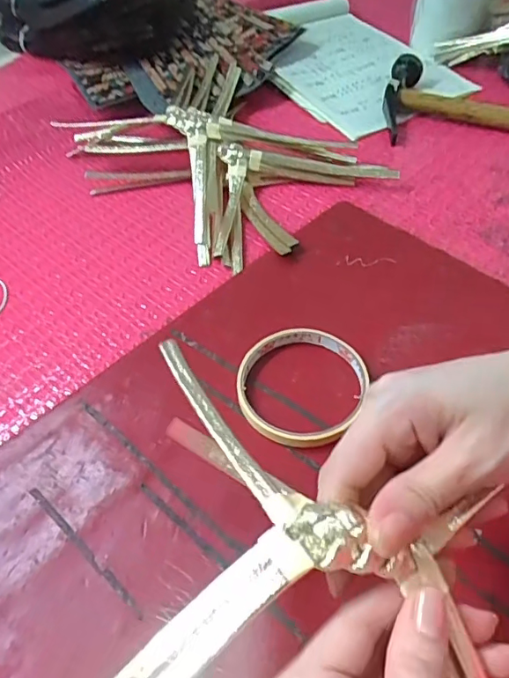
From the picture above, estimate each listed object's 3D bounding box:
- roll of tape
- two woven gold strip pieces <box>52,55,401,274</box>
[{"bbox_3d":[0.029,0.028,0.346,0.076,0.011,0.087,22,55,21],"label":"roll of tape"},{"bbox_3d":[-0.026,-0.188,0.528,0.284,0.045,0.224,34,60,28],"label":"two woven gold strip pieces"}]

